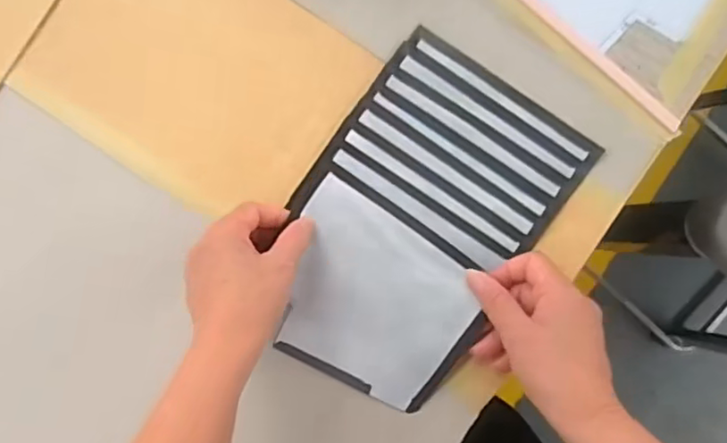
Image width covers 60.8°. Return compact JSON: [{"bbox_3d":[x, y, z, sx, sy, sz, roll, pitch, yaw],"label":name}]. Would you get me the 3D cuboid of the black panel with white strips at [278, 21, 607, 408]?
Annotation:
[{"bbox_3d":[0.038,0.002,0.475,0.169,0.013,0.257,34,90,3],"label":"black panel with white strips"}]

